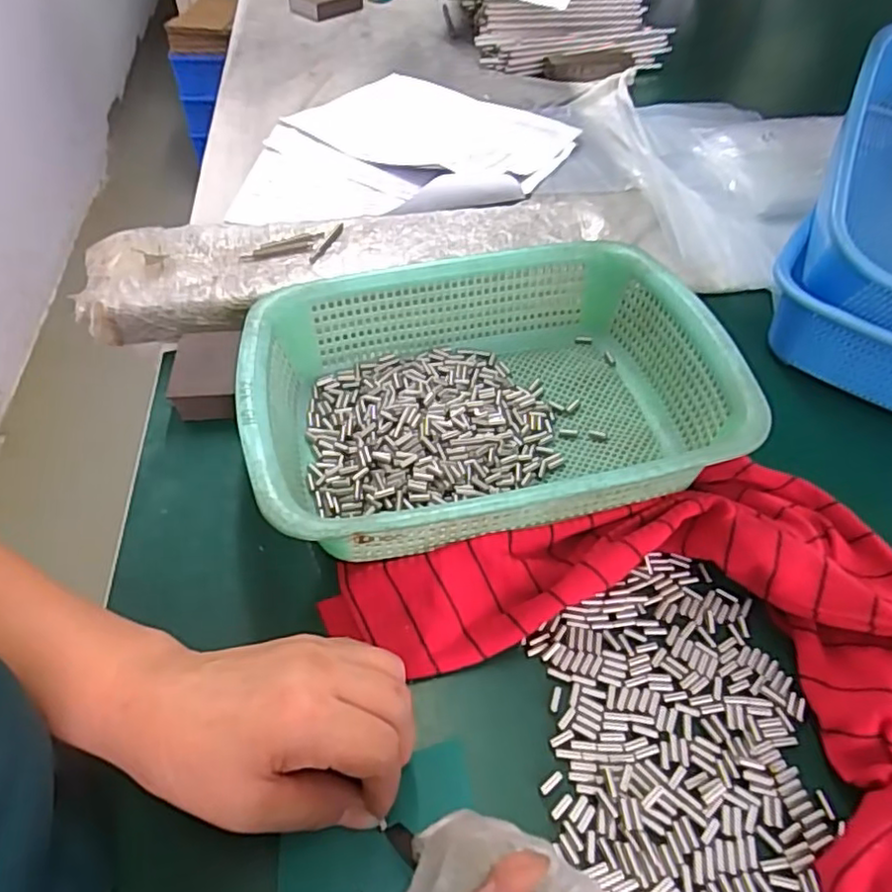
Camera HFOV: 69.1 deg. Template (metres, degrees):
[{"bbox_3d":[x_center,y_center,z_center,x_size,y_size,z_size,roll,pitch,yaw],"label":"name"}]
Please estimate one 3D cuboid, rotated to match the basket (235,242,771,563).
[{"bbox_3d":[0.024,-0.031,0.430,0.293,0.083,0.216,-11,51,-11],"label":"basket"}]

